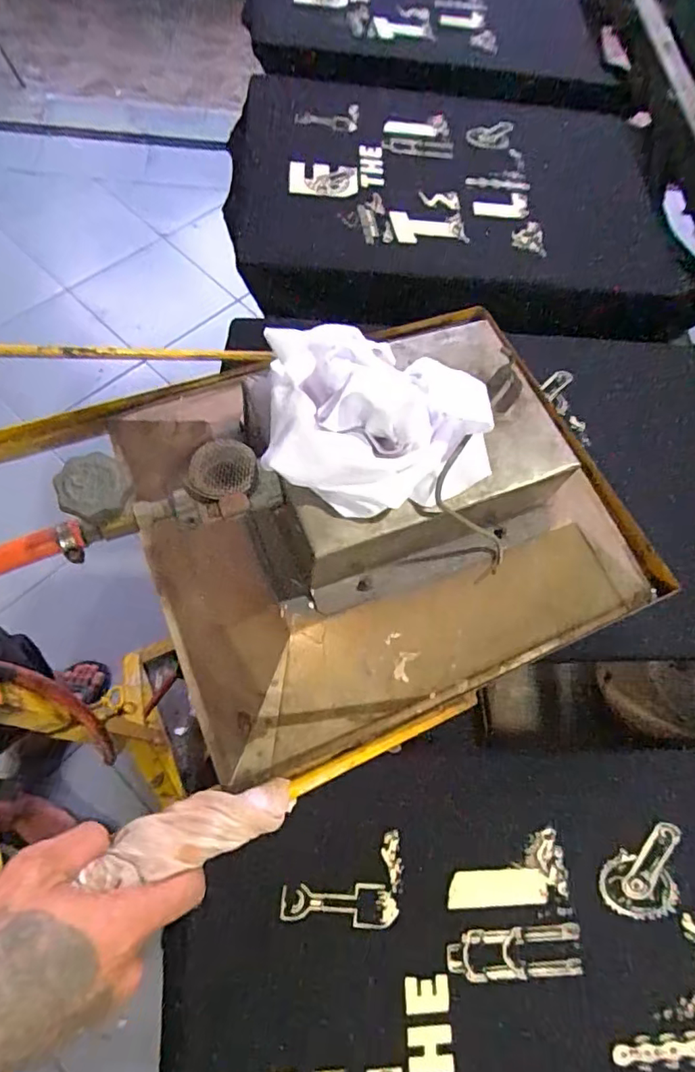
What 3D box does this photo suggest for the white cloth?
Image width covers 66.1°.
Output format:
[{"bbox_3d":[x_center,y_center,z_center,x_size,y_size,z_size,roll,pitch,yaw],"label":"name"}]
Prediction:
[{"bbox_3d":[0.021,-0.071,0.343,0.141,0.059,0.102,4,67,-4],"label":"white cloth"}]

